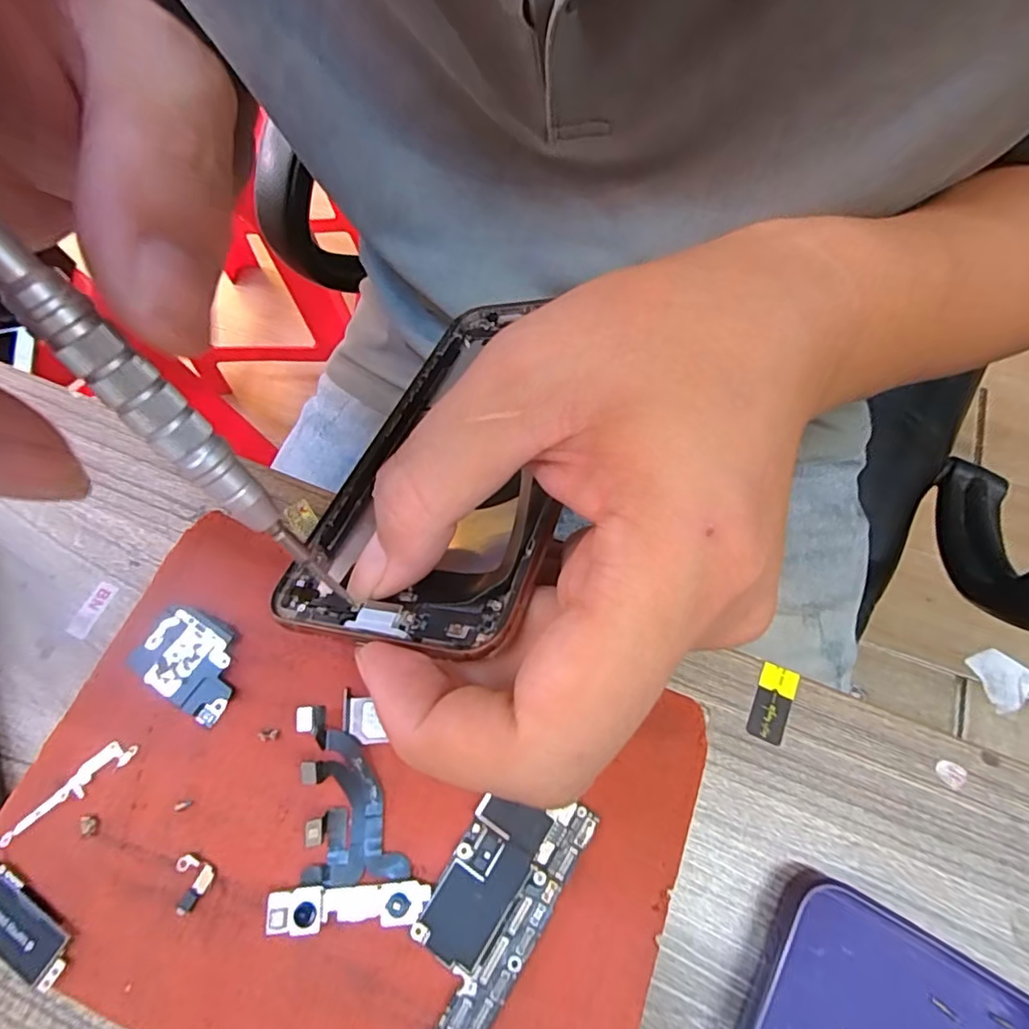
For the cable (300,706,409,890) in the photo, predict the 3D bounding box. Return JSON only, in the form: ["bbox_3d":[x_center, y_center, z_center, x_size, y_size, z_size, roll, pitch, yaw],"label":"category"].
[{"bbox_3d":[-0.041,0.068,0.143,0.023,0.008,0.040,-7,66,-3],"label":"cable"}]

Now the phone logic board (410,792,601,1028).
[{"bbox_3d":[-0.008,0.093,0.133,0.025,0.004,0.064,30,69,13],"label":"phone logic board"}]

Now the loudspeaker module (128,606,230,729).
[{"bbox_3d":[-0.087,0.039,0.157,0.030,0.005,0.022,30,69,13],"label":"loudspeaker module"}]

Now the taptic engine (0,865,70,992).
[{"bbox_3d":[-0.117,0.094,0.135,0.035,0.004,0.013,28,71,12],"label":"taptic engine"}]

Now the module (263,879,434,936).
[{"bbox_3d":[-0.038,0.090,0.133,0.036,0.004,0.009,-4,65,-2],"label":"module"}]

